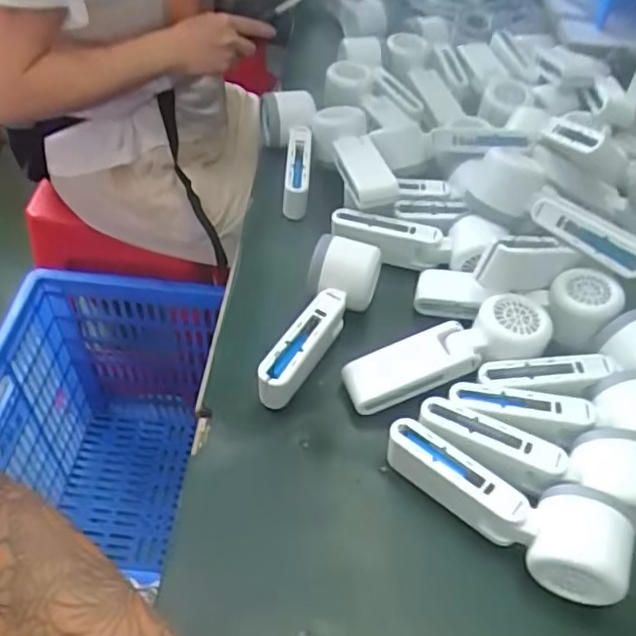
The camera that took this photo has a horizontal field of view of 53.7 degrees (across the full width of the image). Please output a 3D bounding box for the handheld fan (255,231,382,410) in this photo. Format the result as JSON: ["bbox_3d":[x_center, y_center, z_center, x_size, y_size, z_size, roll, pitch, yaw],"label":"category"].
[{"bbox_3d":[0.003,0.000,0.510,0.055,0.051,0.164,18,49,11],"label":"handheld fan"}]

